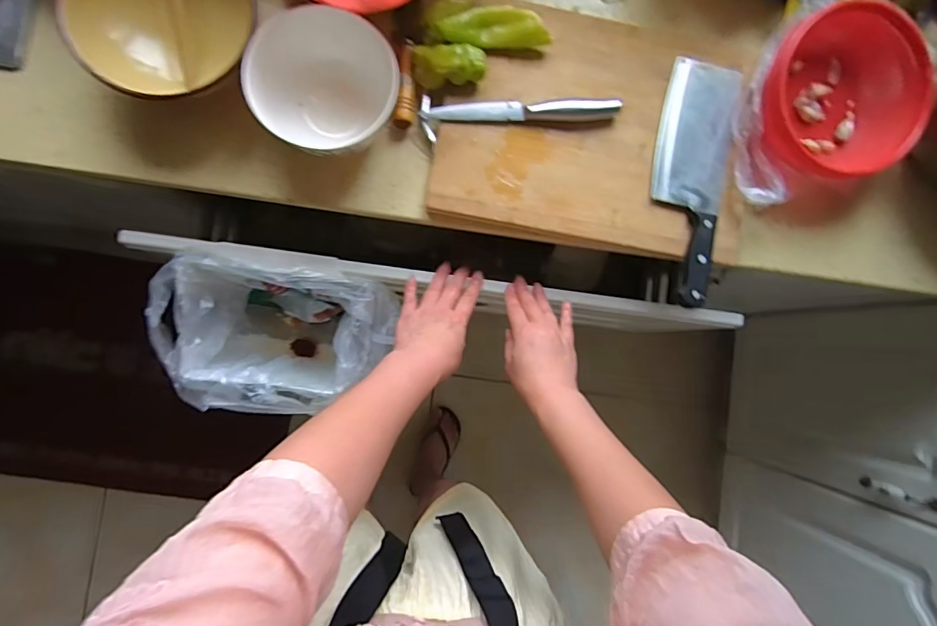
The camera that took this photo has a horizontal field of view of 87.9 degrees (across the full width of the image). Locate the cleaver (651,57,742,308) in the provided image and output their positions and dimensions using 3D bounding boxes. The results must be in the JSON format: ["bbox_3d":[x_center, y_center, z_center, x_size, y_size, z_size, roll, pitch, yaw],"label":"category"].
[{"bbox_3d":[0.245,-0.148,0.541,0.077,0.025,0.271,10,86,-4],"label":"cleaver"}]

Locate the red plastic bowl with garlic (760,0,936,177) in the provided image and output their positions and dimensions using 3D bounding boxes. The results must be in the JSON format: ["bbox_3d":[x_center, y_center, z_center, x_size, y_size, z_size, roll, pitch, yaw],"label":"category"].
[{"bbox_3d":[0.392,-0.240,0.522,0.156,0.078,0.143,0,87,-5],"label":"red plastic bowl with garlic"}]

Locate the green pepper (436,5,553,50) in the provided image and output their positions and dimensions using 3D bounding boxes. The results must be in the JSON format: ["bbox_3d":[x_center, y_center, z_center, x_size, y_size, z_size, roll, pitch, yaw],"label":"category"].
[{"bbox_3d":[0.029,-0.307,0.526,0.116,0.034,0.029,-3,87,-5],"label":"green pepper"}]

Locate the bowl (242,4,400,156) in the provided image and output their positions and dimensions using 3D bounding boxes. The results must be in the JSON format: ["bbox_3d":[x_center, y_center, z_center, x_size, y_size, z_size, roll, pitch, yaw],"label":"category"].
[{"bbox_3d":[-0.145,-0.227,0.501,0.144,0.063,0.136,7,86,-4],"label":"bowl"}]

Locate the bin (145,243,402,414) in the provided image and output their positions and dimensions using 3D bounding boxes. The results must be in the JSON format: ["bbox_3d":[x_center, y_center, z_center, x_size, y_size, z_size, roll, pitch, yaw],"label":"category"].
[{"bbox_3d":[-0.250,0.025,0.667,0.288,0.181,0.193,2,87,-5],"label":"bin"}]

